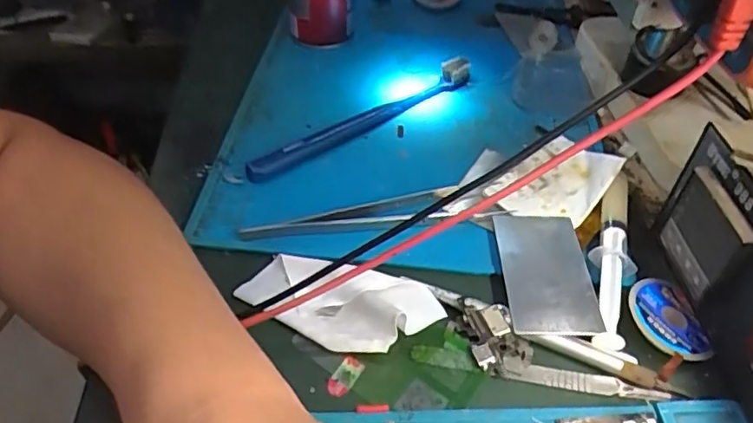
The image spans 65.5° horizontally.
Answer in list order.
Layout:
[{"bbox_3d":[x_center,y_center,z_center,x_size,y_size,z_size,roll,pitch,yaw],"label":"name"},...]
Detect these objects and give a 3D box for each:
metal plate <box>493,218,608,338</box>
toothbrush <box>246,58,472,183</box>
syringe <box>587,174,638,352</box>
[{"bbox_3d":[0.088,0.031,0.307,0.043,0.005,0.078,-5,42,6],"label":"metal plate"},{"bbox_3d":[-0.006,-0.063,0.382,0.174,0.023,0.016,-30,53,-27],"label":"toothbrush"},{"bbox_3d":[0.124,0.022,0.304,0.024,0.016,0.104,17,47,16],"label":"syringe"}]

